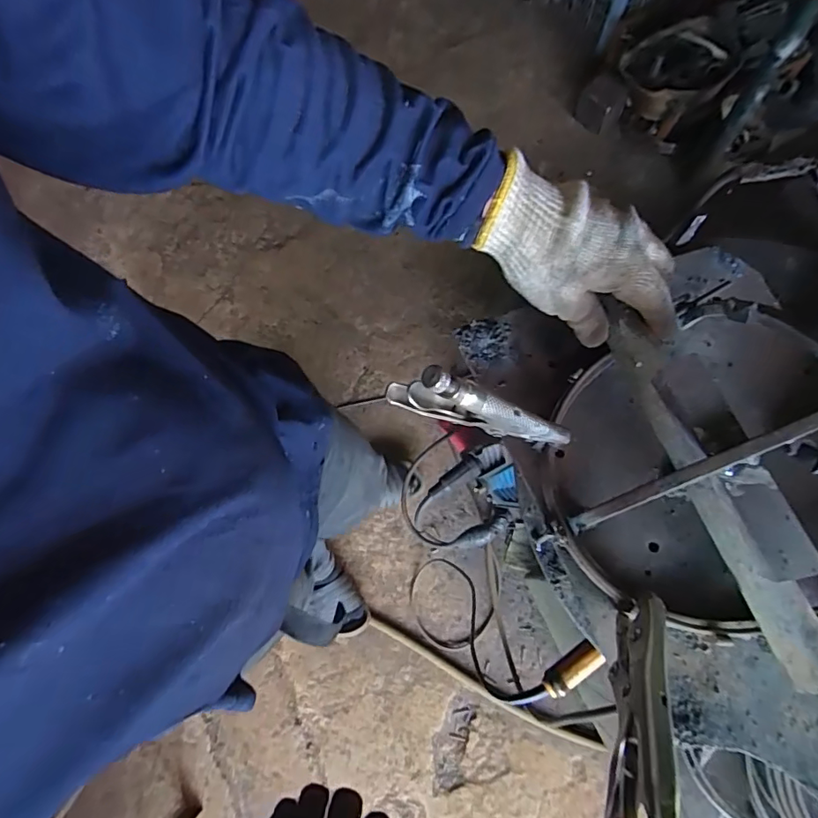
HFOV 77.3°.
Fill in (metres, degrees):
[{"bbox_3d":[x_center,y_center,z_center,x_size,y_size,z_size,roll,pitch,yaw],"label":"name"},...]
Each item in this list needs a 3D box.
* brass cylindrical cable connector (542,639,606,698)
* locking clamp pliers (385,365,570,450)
[{"bbox_3d":[0.204,0.323,0.635,0.083,0.027,0.027,-28,79,-21],"label":"brass cylindrical cable connector"},{"bbox_3d":[0.050,0.005,0.314,0.156,0.052,0.012,19,73,-42],"label":"locking clamp pliers"}]

